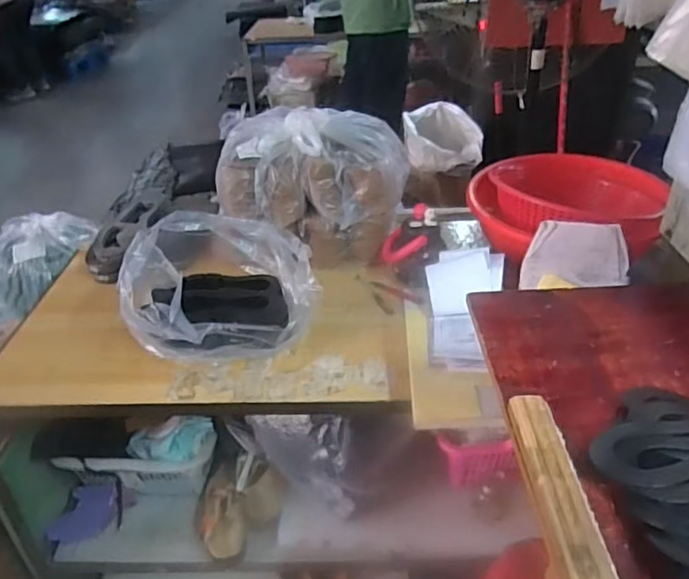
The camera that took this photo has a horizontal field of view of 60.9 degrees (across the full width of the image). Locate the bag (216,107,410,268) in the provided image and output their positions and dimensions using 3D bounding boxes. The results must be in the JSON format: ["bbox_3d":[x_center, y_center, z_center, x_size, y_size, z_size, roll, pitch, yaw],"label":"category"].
[{"bbox_3d":[-0.061,-0.238,1.313,0.388,0.272,0.286,2,35,8],"label":"bag"}]

